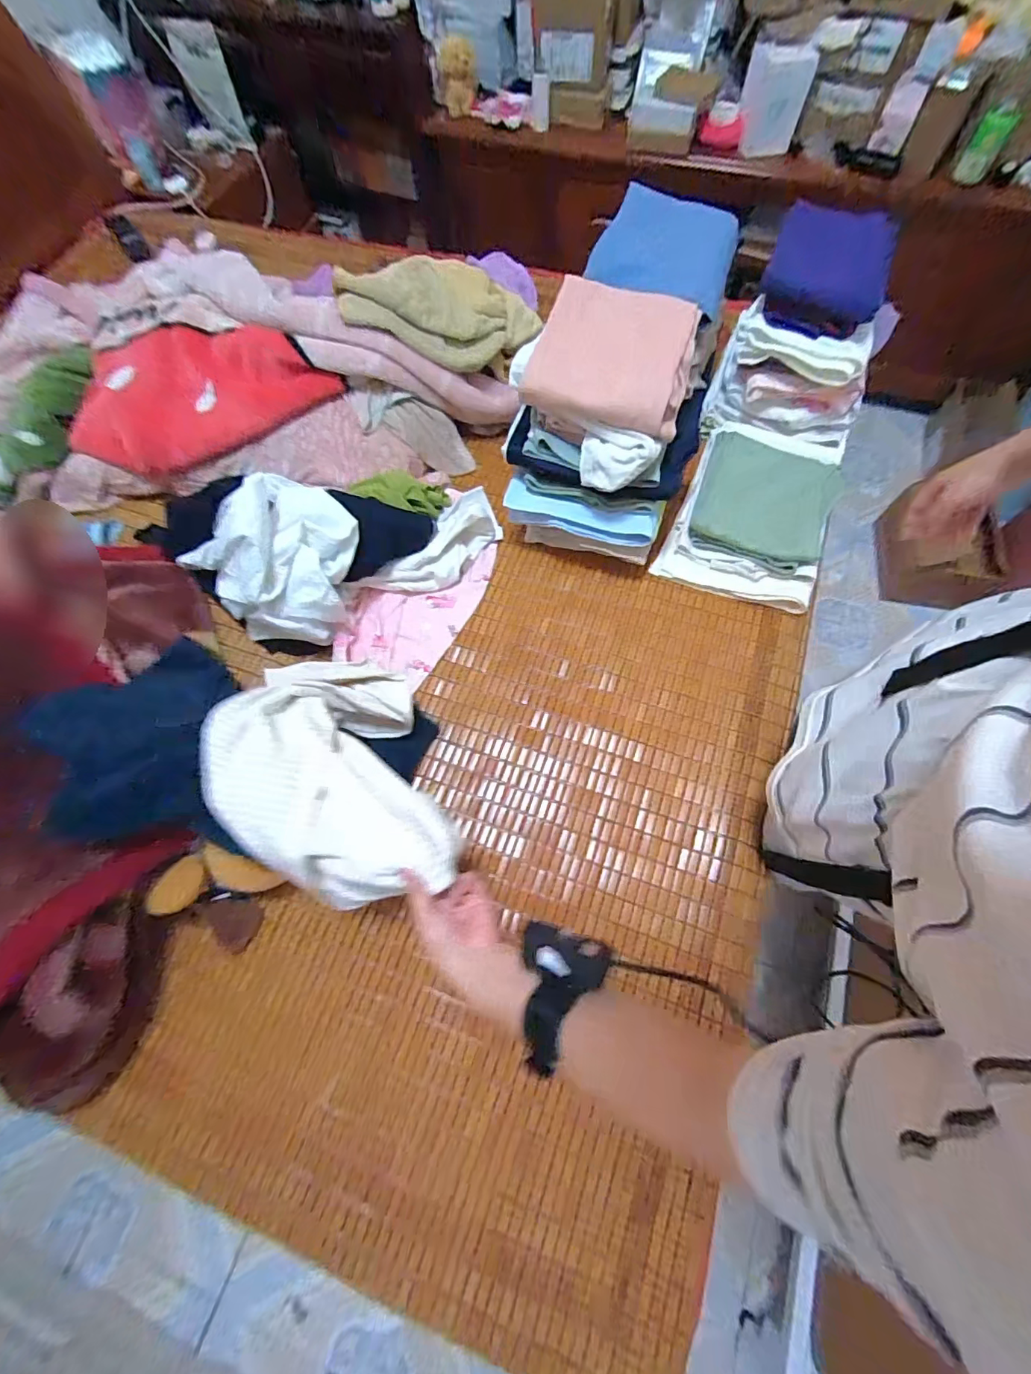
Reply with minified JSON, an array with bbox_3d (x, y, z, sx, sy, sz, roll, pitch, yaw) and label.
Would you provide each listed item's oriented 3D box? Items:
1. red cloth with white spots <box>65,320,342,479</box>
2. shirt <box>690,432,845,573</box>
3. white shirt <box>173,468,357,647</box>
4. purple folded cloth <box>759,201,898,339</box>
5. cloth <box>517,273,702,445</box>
[{"bbox_3d":[-0.559,-0.525,0.894,0.504,0.065,0.232,-6,104,5],"label":"red cloth with white spots"},{"bbox_3d":[0.417,-0.321,0.832,0.210,0.050,0.221,23,71,11],"label":"shirt"},{"bbox_3d":[-0.343,-0.200,0.761,0.185,0.182,0.194,-1,68,2],"label":"white shirt"},{"bbox_3d":[0.516,-0.691,0.816,0.181,0.030,0.213,15,92,10],"label":"purple folded cloth"},{"bbox_3d":[0.143,-0.485,0.706,0.221,0.062,0.235,13,70,8],"label":"cloth"}]

